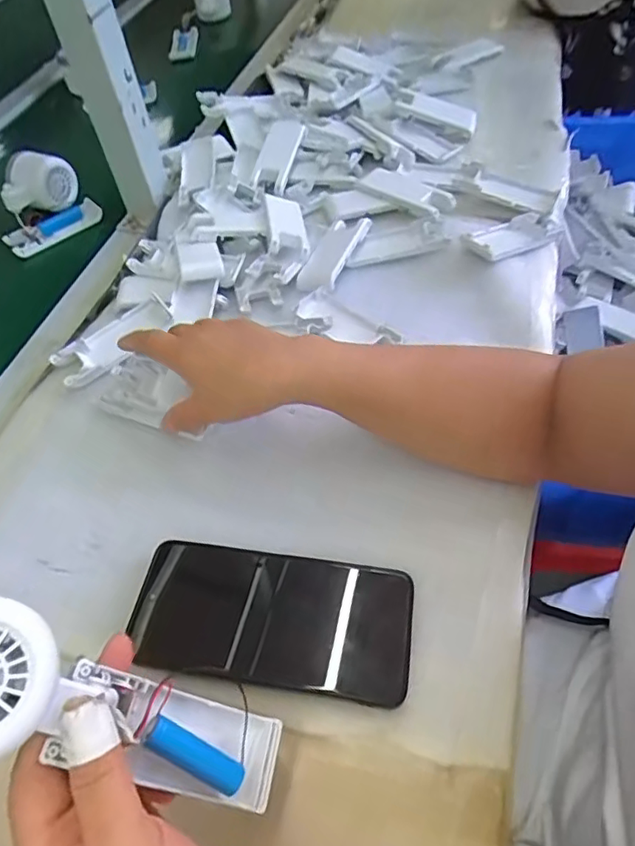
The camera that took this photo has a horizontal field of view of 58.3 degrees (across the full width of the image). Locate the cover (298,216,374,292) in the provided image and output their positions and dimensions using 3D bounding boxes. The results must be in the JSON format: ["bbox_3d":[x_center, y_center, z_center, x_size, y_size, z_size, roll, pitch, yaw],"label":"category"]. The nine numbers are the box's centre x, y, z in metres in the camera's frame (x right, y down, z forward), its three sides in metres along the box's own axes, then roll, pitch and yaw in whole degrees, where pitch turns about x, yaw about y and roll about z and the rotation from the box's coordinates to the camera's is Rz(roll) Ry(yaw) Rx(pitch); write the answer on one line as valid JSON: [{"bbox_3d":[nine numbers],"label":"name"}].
[{"bbox_3d":[0.015,-0.166,0.545,0.041,0.016,0.106,19,57,16],"label":"cover"}]

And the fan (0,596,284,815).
[{"bbox_3d":[-0.083,0.123,0.230,0.025,0.166,0.051,-16,44,38],"label":"fan"}]

